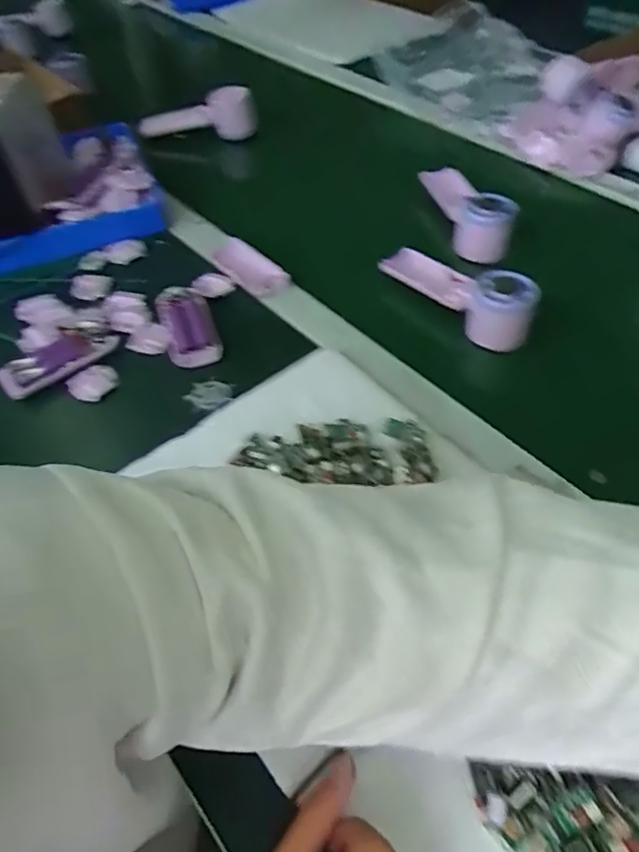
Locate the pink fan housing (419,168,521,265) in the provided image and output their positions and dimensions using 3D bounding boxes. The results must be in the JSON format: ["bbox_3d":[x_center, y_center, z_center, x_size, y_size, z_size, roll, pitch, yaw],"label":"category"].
[{"bbox_3d":[0.172,-0.260,0.665,0.062,0.064,0.165,-9,52,-3],"label":"pink fan housing"}]

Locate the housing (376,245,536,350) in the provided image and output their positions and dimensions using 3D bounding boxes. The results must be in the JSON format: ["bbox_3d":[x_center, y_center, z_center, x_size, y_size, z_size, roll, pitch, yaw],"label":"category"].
[{"bbox_3d":[0.142,-0.144,0.569,0.057,0.056,0.172,-36,58,-22],"label":"housing"}]

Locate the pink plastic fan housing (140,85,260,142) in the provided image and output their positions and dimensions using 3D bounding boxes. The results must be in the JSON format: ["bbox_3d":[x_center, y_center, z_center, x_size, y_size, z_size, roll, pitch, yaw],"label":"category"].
[{"bbox_3d":[-0.175,-0.442,0.811,0.169,0.072,0.032,2,52,5],"label":"pink plastic fan housing"}]

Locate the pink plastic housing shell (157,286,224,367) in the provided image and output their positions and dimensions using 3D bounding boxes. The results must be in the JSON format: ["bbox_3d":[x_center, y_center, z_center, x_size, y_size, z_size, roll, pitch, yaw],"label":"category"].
[{"bbox_3d":[-0.130,-0.099,0.564,0.050,0.022,0.097,-18,53,-10],"label":"pink plastic housing shell"}]

